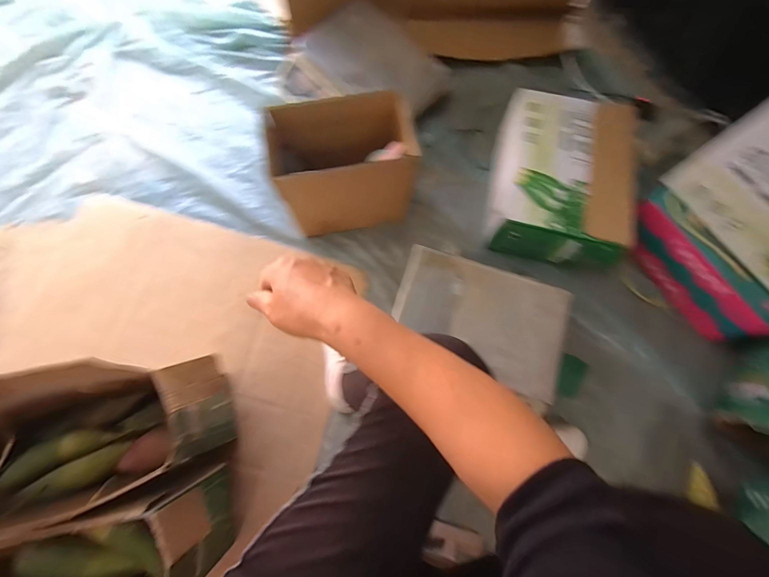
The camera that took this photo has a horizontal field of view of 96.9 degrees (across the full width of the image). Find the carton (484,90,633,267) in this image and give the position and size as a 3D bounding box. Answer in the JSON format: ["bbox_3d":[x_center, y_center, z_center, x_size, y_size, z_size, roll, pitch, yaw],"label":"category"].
[{"bbox_3d":[0.394,-0.250,0.785,0.258,0.129,0.365,11,75,3],"label":"carton"}]

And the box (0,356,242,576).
[{"bbox_3d":[-0.444,0.321,0.505,0.392,0.347,0.352,-10,75,-3],"label":"box"}]

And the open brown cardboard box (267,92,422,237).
[{"bbox_3d":[-0.078,-0.240,0.689,0.260,0.201,0.160,-10,75,-3],"label":"open brown cardboard box"}]

